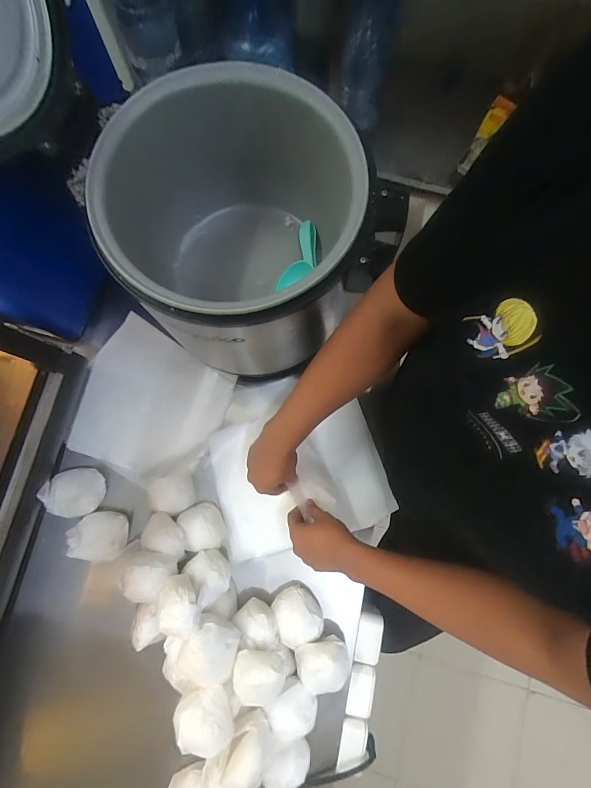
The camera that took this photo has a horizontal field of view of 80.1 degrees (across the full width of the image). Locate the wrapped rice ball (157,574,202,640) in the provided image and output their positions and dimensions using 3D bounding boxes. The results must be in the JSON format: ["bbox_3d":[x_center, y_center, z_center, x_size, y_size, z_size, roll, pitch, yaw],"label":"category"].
[{"bbox_3d":[-0.182,0.334,0.553,0.069,0.059,0.081,-5,78,-1],"label":"wrapped rice ball"}]

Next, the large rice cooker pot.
[{"bbox_3d":[-0.084,-0.245,0.567,0.359,0.287,0.370,0,78,0],"label":"large rice cooker pot"}]

